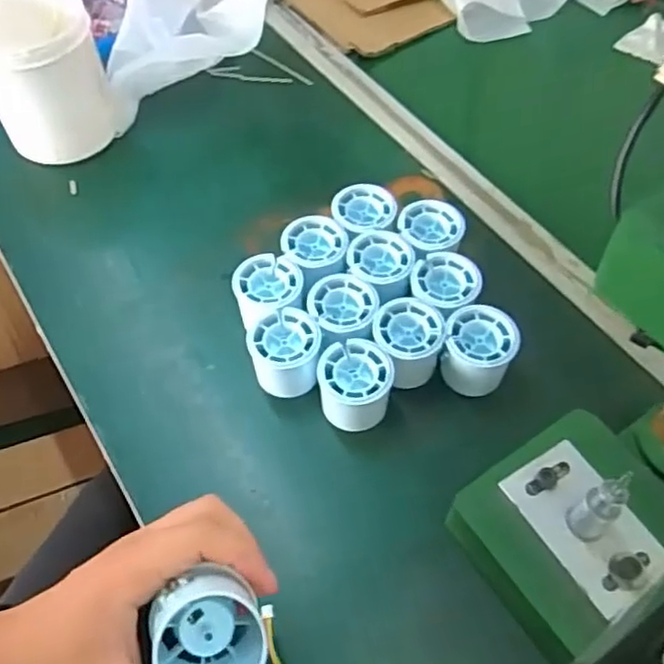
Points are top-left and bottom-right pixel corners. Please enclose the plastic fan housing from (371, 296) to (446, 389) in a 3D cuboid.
[{"bbox_3d":[0.060,0.010,0.531,0.057,0.046,0.058,-26,60,-14],"label":"plastic fan housing"}]

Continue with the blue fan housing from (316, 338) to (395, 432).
[{"bbox_3d":[0.018,0.045,0.512,0.054,0.054,0.059,3,57,4],"label":"blue fan housing"}]

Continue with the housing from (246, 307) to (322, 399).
[{"bbox_3d":[-0.036,0.018,0.532,0.057,0.049,0.055,-12,58,-6],"label":"housing"}]

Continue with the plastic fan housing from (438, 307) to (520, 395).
[{"bbox_3d":[0.115,0.017,0.526,0.053,0.049,0.056,-1,57,1],"label":"plastic fan housing"}]

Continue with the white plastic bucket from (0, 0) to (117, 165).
[{"bbox_3d":[-0.272,-0.239,0.653,0.116,0.143,0.104,-27,60,-14],"label":"white plastic bucket"}]

